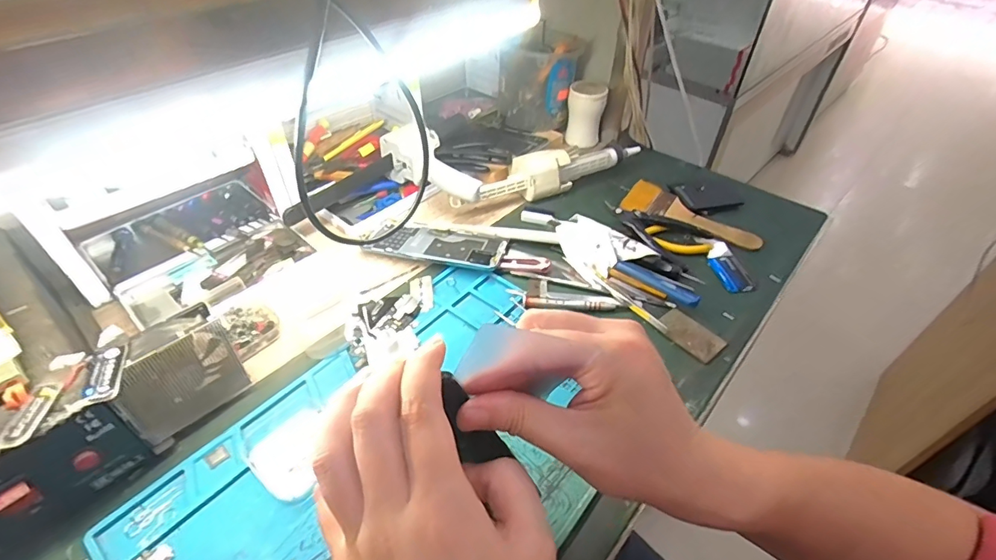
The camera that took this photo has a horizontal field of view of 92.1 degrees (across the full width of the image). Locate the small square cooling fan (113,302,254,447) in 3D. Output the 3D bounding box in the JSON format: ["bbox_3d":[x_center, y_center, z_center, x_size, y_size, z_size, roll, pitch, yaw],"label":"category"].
[{"bbox_3d":[-0.244,0.073,0.370,0.034,0.085,0.082,34,53,27],"label":"small square cooling fan"}]

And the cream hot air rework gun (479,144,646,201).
[{"bbox_3d":[0.082,-0.146,0.628,0.229,0.042,0.054,-14,48,-16],"label":"cream hot air rework gun"}]

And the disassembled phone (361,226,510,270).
[{"bbox_3d":[-0.068,-0.041,0.547,0.149,0.012,0.064,11,46,8],"label":"disassembled phone"}]

